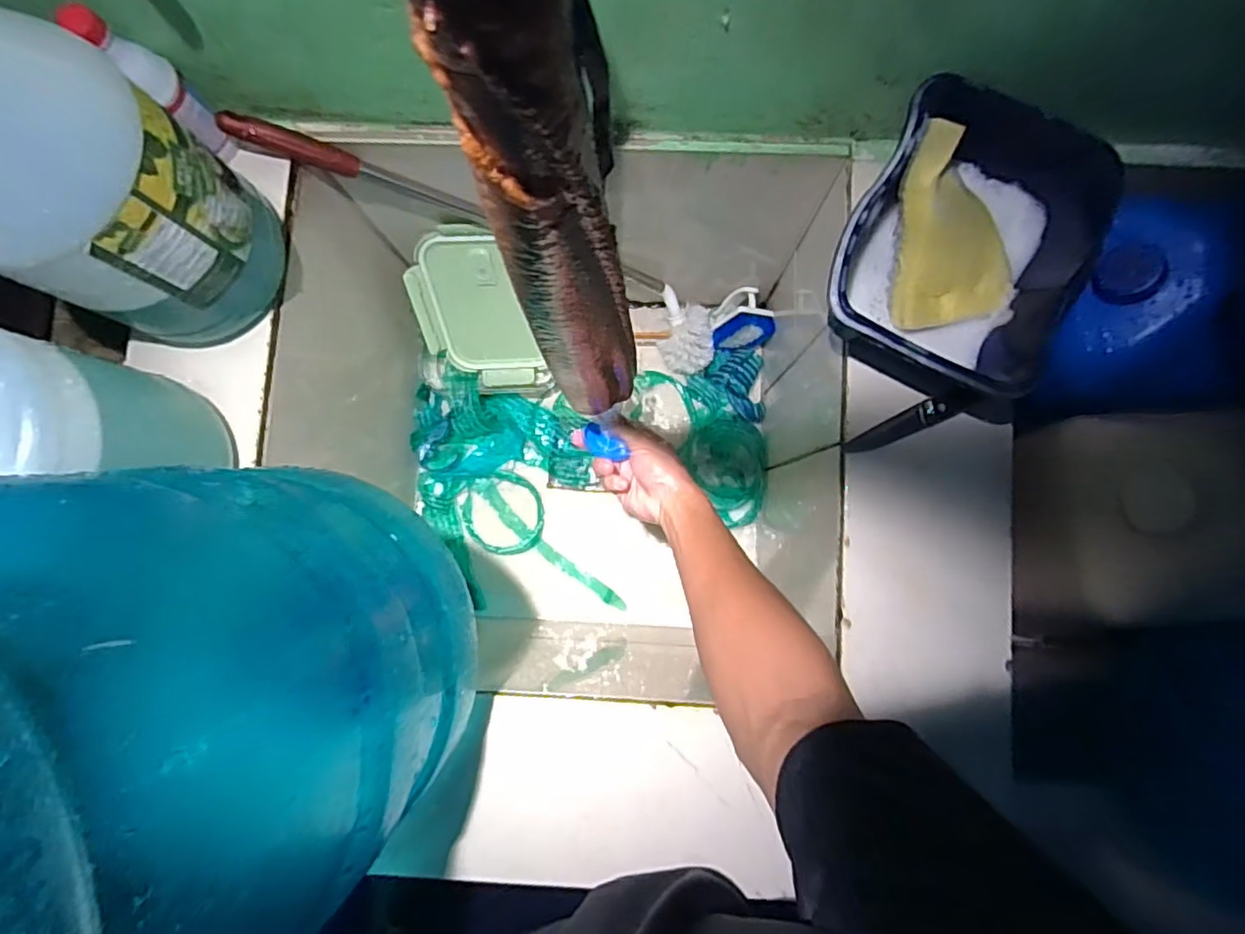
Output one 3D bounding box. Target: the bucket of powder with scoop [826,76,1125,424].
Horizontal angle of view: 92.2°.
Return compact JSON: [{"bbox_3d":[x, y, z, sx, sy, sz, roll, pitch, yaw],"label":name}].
[{"bbox_3d":[0.268,-0.161,0.464,0.190,0.092,0.214,29,86,4],"label":"bucket of powder with scoop"}]

